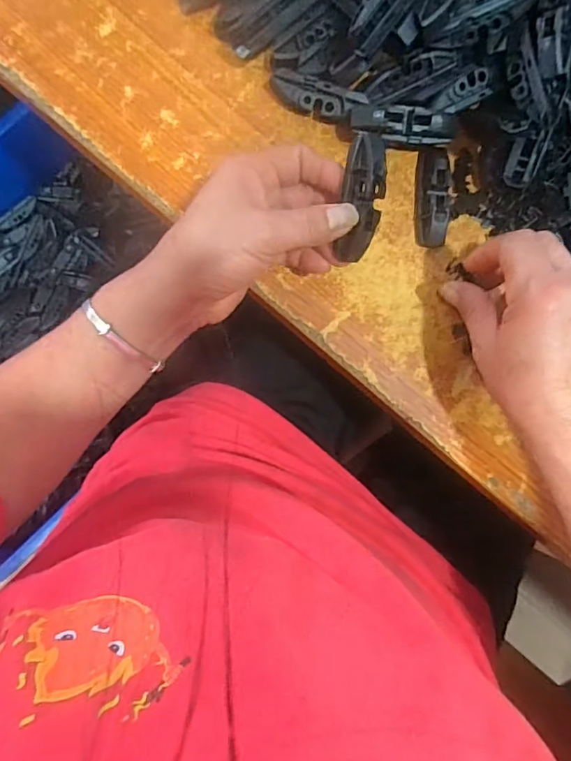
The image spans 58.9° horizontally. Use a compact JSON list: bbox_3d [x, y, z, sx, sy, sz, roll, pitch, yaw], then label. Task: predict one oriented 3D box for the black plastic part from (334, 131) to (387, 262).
[{"bbox_3d":[0.047,-0.107,0.302,0.023,0.013,0.072,2,115,-4],"label":"black plastic part"}]

